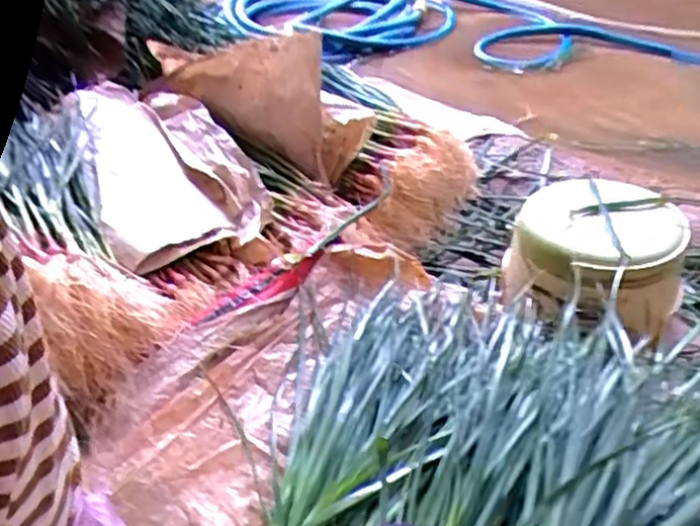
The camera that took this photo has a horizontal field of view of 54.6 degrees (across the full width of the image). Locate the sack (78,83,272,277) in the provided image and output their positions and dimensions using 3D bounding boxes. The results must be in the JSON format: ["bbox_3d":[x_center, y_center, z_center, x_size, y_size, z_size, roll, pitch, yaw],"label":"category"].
[{"bbox_3d":[-0.318,-0.184,1.187,0.258,0.079,0.584,-16,39,-16],"label":"sack"}]

